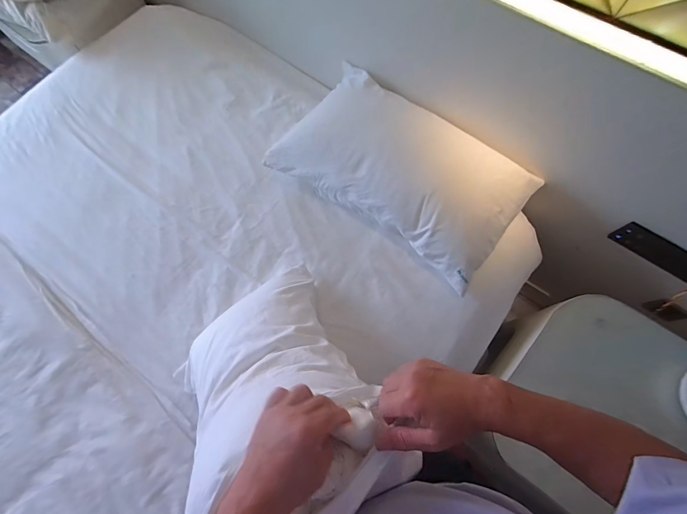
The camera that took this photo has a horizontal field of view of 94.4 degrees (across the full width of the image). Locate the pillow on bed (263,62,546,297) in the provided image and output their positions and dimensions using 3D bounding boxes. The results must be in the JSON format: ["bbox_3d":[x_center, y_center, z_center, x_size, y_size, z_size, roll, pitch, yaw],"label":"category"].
[{"bbox_3d":[0.167,-0.284,0.964,0.742,0.163,0.451,40,74,13],"label":"pillow on bed"}]

